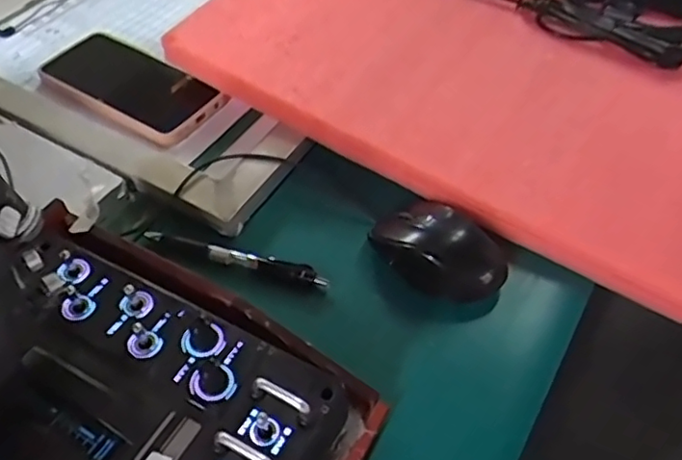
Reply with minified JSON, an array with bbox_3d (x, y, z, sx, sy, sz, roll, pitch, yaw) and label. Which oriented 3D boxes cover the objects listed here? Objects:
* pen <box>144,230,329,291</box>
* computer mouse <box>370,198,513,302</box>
[{"bbox_3d":[-0.077,0.021,0.448,0.140,0.011,0.014,13,52,11],"label":"pen"},{"bbox_3d":[0.073,0.011,0.441,0.070,0.036,0.090,-36,59,-25],"label":"computer mouse"}]

